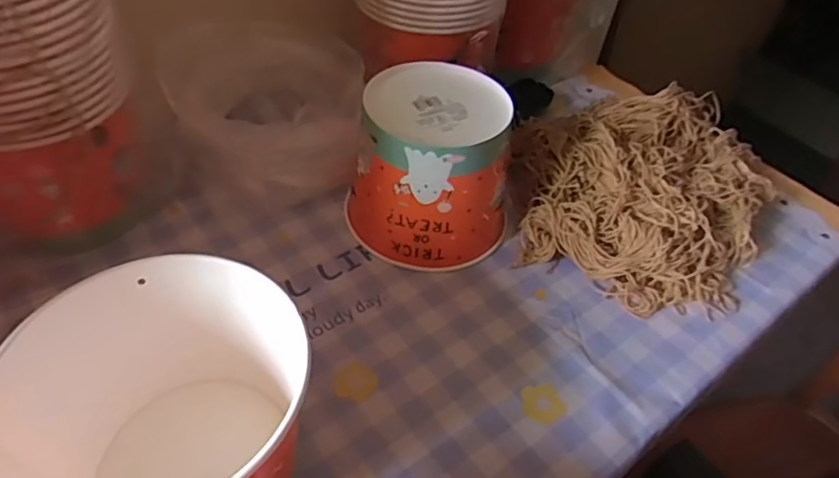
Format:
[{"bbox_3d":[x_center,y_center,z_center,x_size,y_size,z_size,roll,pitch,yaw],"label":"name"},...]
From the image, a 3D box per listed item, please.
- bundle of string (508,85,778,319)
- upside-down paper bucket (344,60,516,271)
[{"bbox_3d":[0.227,-0.065,0.601,0.258,0.069,0.295,23,48,14],"label":"bundle of string"},{"bbox_3d":[0.015,-0.062,0.532,0.144,0.136,0.123,12,47,5],"label":"upside-down paper bucket"}]

